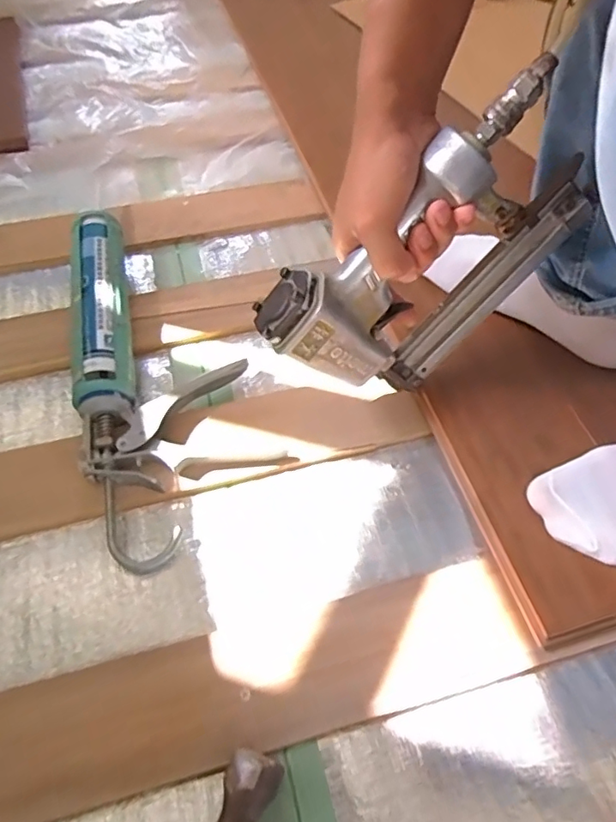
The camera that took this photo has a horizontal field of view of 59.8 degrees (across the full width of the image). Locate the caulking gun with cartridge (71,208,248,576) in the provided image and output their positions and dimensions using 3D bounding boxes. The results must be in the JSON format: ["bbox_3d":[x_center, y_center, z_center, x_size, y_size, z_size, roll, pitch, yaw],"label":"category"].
[{"bbox_3d":[-0.145,-0.049,0.511,0.152,0.056,0.391,-9,56,-8],"label":"caulking gun with cartridge"}]

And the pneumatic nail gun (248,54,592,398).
[{"bbox_3d":[0.092,-0.116,0.429,0.248,0.161,0.065,-43,43,11],"label":"pneumatic nail gun"}]

